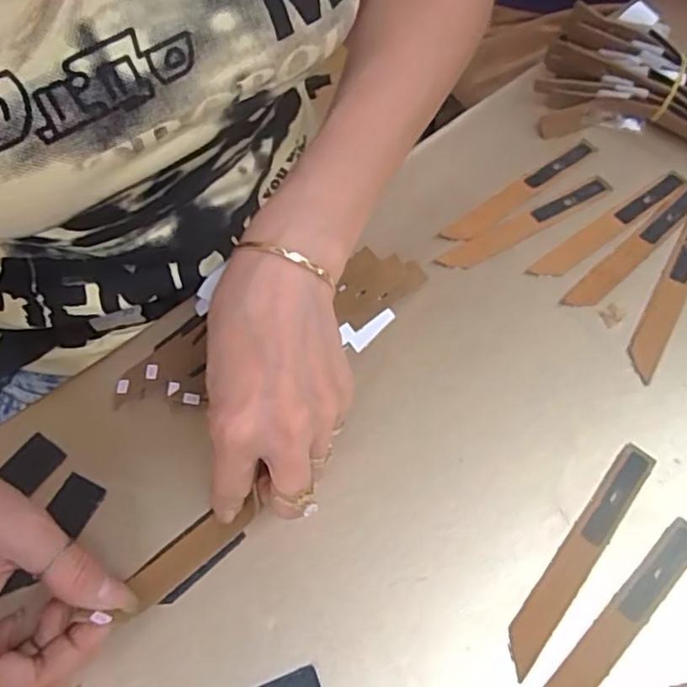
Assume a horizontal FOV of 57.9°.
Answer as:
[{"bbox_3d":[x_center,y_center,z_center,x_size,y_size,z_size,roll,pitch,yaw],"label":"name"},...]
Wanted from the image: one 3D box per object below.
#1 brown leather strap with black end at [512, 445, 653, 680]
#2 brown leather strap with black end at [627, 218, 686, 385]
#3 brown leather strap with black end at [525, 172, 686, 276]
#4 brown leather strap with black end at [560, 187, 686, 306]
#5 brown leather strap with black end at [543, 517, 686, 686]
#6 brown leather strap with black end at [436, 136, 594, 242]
[{"bbox_3d":[0.115,0.101,0.300,0.018,0.004,0.122,35,70,18],"label":"brown leather strap with black end"},{"bbox_3d":[0.193,-0.031,0.364,0.017,0.004,0.123,28,67,15],"label":"brown leather strap with black end"},{"bbox_3d":[0.165,-0.073,0.384,0.121,0.005,0.016,-33,67,-14],"label":"brown leather strap with black end"},{"bbox_3d":[0.178,-0.059,0.376,0.119,0.005,0.015,-40,64,-14],"label":"brown leather strap with black end"},{"bbox_3d":[0.125,0.130,0.283,0.123,0.004,0.016,-41,69,-17],"label":"brown leather strap with black end"},{"bbox_3d":[0.114,-0.098,0.403,0.122,0.004,0.017,-36,59,-13],"label":"brown leather strap with black end"}]

